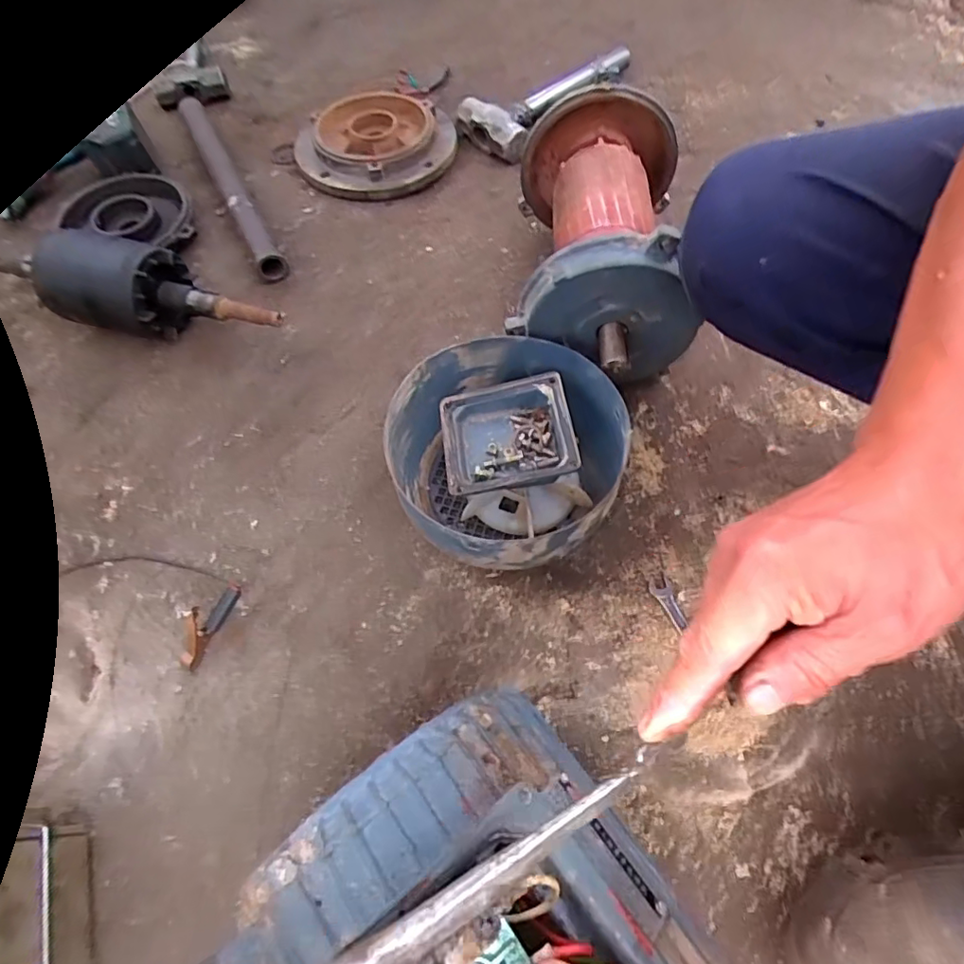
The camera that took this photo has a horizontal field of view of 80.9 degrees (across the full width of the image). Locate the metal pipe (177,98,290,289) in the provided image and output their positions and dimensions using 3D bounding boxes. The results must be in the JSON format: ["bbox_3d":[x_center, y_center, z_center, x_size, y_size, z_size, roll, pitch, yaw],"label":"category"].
[{"bbox_3d":[-0.386,-0.461,0.853,0.039,0.047,0.478,-26,63,-11],"label":"metal pipe"}]

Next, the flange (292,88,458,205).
[{"bbox_3d":[-0.162,-0.527,0.875,0.244,0.060,0.228,-28,63,-13],"label":"flange"}]

